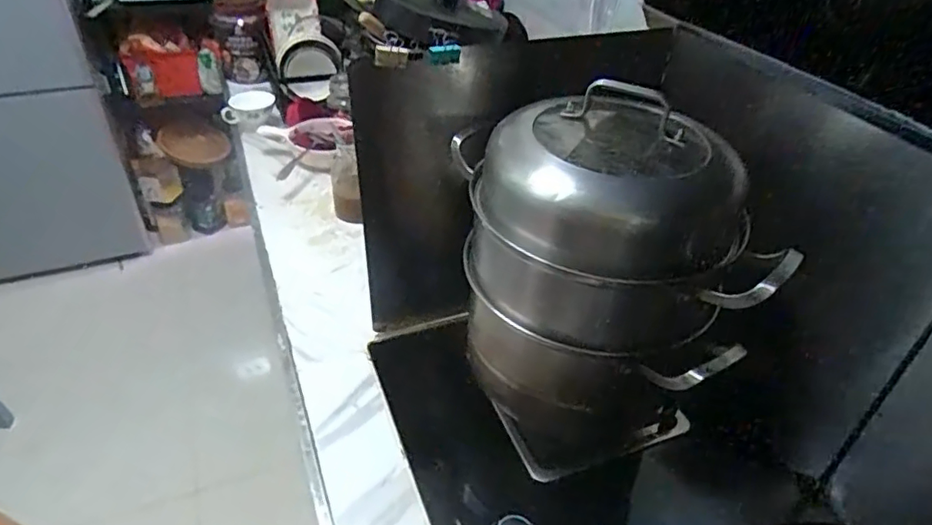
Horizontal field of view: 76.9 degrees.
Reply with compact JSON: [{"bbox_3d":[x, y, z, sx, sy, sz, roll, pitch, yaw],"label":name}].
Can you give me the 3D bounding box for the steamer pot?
[{"bbox_3d":[0.122,0.030,0.624,0.240,0.350,0.268,-3,38,-9],"label":"steamer pot"}]

